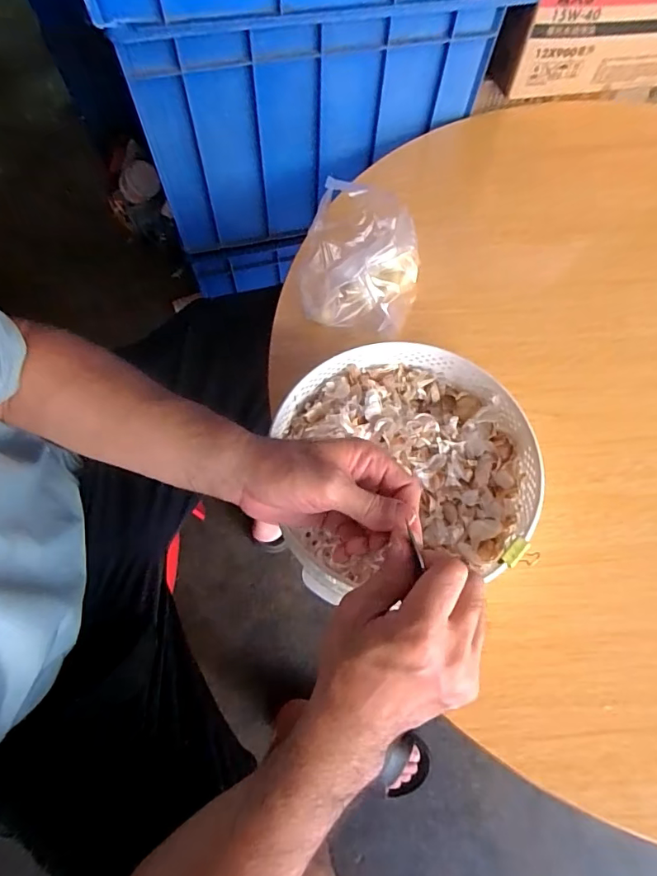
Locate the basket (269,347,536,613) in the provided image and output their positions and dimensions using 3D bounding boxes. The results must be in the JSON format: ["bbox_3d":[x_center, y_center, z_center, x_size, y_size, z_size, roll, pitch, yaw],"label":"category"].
[{"bbox_3d":[0.070,0.021,0.442,0.221,0.060,0.218,0,67,-1],"label":"basket"}]

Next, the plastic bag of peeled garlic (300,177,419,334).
[{"bbox_3d":[0.032,-0.199,0.513,0.129,0.088,0.141,2,67,0],"label":"plastic bag of peeled garlic"}]

